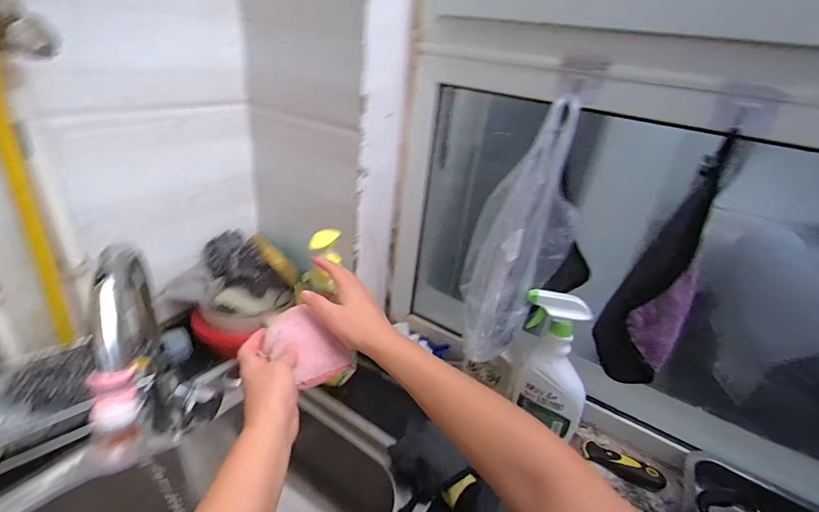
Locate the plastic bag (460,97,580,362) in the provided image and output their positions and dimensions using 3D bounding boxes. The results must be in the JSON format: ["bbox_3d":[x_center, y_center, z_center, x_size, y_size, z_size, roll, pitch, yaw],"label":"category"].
[{"bbox_3d":[0.154,-0.015,0.549,0.137,0.323,0.104,11,30,7],"label":"plastic bag"}]

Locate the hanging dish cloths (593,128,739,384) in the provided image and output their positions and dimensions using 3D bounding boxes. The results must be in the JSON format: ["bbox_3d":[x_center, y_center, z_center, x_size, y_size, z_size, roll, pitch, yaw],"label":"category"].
[{"bbox_3d":[0.320,0.032,0.512,0.070,0.327,0.067,3,30,-7],"label":"hanging dish cloths"}]

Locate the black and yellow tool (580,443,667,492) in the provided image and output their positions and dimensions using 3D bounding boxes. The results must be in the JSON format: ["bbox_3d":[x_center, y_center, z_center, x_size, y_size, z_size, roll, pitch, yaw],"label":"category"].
[{"bbox_3d":[0.315,0.310,0.593,0.107,0.029,0.024,21,32,23],"label":"black and yellow tool"}]

